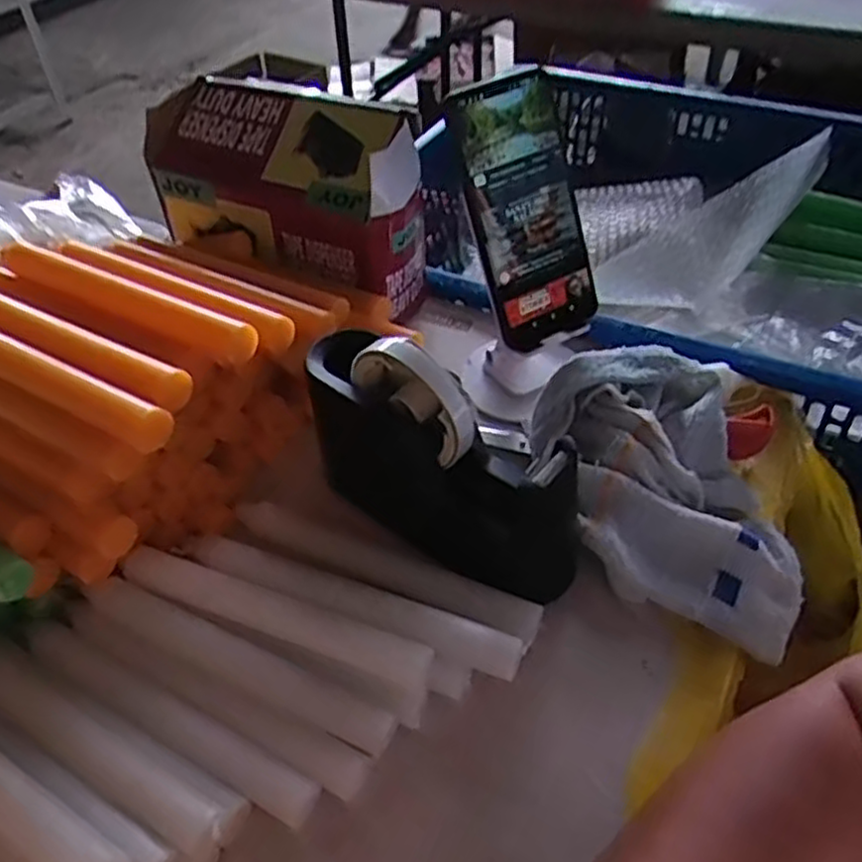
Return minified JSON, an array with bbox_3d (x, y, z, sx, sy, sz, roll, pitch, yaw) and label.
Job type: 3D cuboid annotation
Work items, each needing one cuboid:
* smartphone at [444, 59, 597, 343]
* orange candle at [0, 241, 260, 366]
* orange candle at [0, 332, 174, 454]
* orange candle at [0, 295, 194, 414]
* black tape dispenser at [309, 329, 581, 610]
[{"bbox_3d":[0.060,-0.138,0.473,0.074,0.165,0.014,-27,24,-14],"label":"smartphone"},{"bbox_3d":[-0.192,-0.085,0.447,0.213,0.020,0.019,22,52,24],"label":"orange candle"},{"bbox_3d":[-0.229,-0.036,0.407,0.214,0.021,0.021,20,51,23],"label":"orange candle"},{"bbox_3d":[-0.221,-0.053,0.419,0.205,0.019,0.024,20,51,23],"label":"orange candle"},{"bbox_3d":[0.001,0.010,0.425,0.184,0.114,0.064,26,53,27],"label":"black tape dispenser"}]

